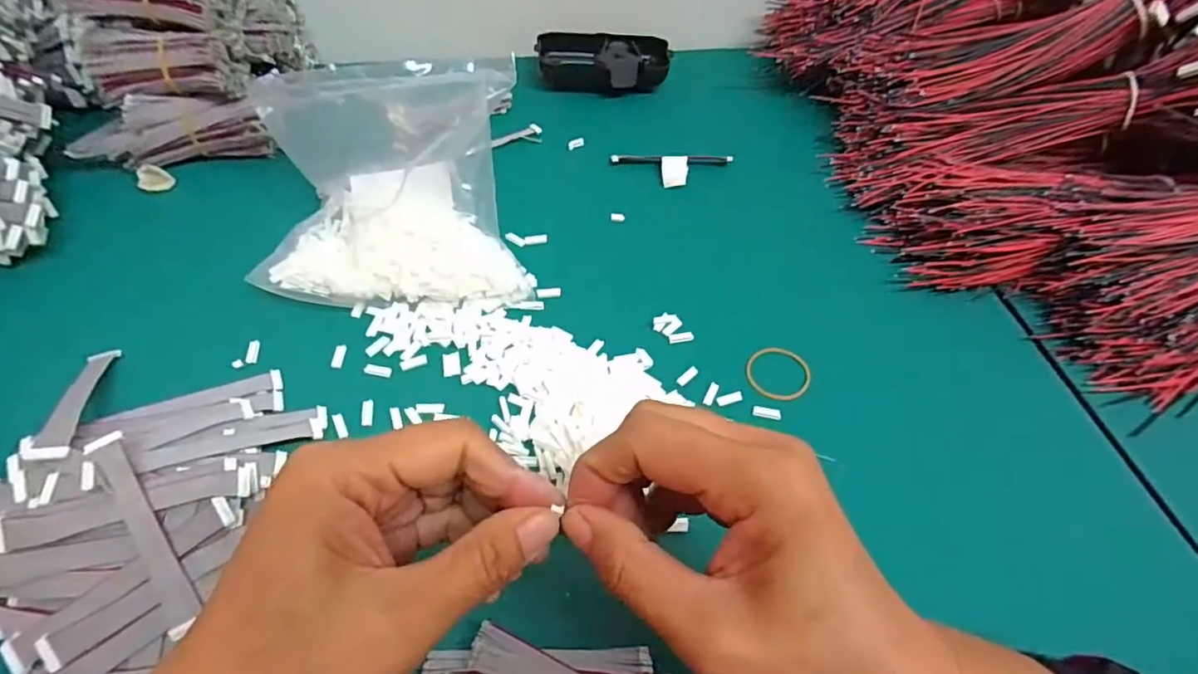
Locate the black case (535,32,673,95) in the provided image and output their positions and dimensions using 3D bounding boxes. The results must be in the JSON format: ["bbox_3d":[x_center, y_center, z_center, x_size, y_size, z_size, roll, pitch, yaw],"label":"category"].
[{"bbox_3d":[0.004,-0.228,0.490,0.108,0.024,0.059,2,53,-2],"label":"black case"}]

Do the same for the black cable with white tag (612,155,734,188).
[{"bbox_3d":[0.056,-0.122,0.424,0.089,0.007,0.029,-2,53,-5],"label":"black cable with white tag"}]

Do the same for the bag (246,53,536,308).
[{"bbox_3d":[-0.124,-0.095,0.350,0.158,0.078,0.151,-7,54,-9],"label":"bag"}]

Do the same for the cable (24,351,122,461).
[{"bbox_3d":[-0.246,0.029,0.276,0.014,0.008,0.082,-15,35,-14],"label":"cable"}]

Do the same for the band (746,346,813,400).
[{"bbox_3d":[0.101,0.021,0.326,0.035,0.004,0.035,2,53,-2],"label":"band"}]

